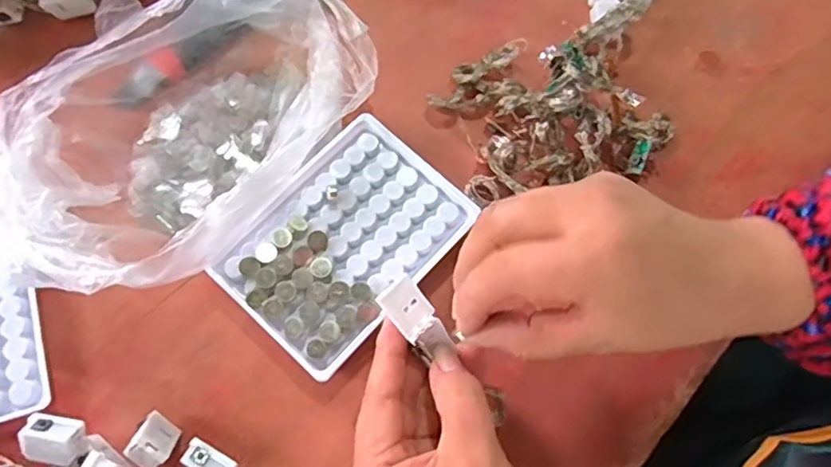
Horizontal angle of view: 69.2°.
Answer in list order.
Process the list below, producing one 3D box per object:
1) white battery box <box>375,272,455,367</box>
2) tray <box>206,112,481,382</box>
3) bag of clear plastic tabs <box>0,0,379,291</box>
[{"bbox_3d":[0.001,0.041,0.288,0.019,0.010,0.047,-45,123,-14],"label":"white battery box"},{"bbox_3d":[-0.040,0.004,0.344,0.092,0.025,0.129,42,76,10],"label":"tray"},{"bbox_3d":[-0.127,-0.059,0.339,0.127,0.067,0.210,35,75,8],"label":"bag of clear plastic tabs"}]

